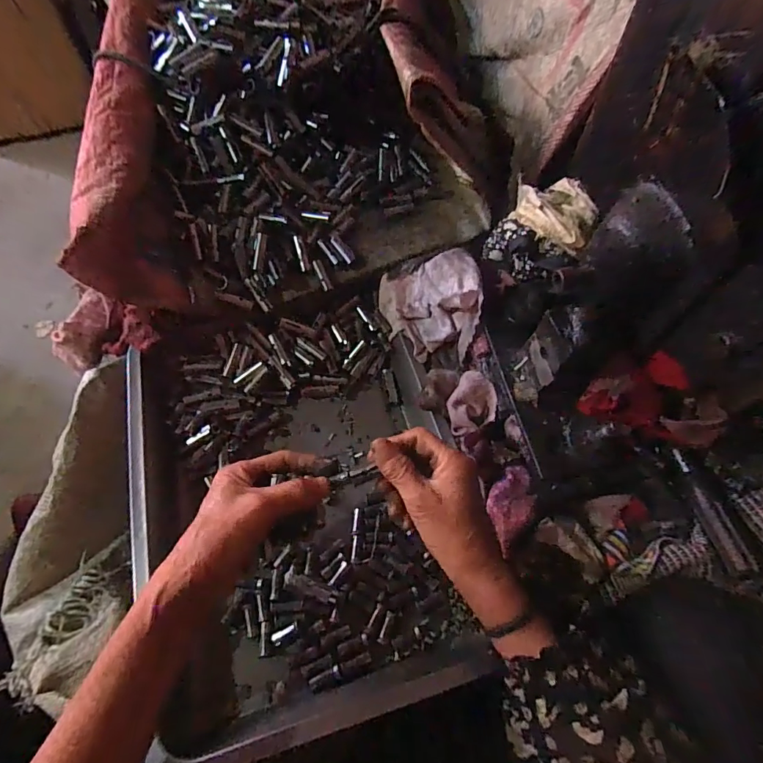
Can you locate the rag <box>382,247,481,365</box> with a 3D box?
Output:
[{"bbox_3d":[0.048,-0.079,0.455,0.096,0.062,0.108,-4,65,-1],"label":"rag"}]

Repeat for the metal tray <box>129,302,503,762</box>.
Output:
[{"bbox_3d":[-0.074,0.097,0.412,0.271,0.061,0.370,-14,65,-6],"label":"metal tray"}]

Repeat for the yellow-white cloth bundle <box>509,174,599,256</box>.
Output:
[{"bbox_3d":[0.137,-0.134,0.350,0.042,0.035,0.090,-23,66,-10],"label":"yellow-white cloth bundle"}]

